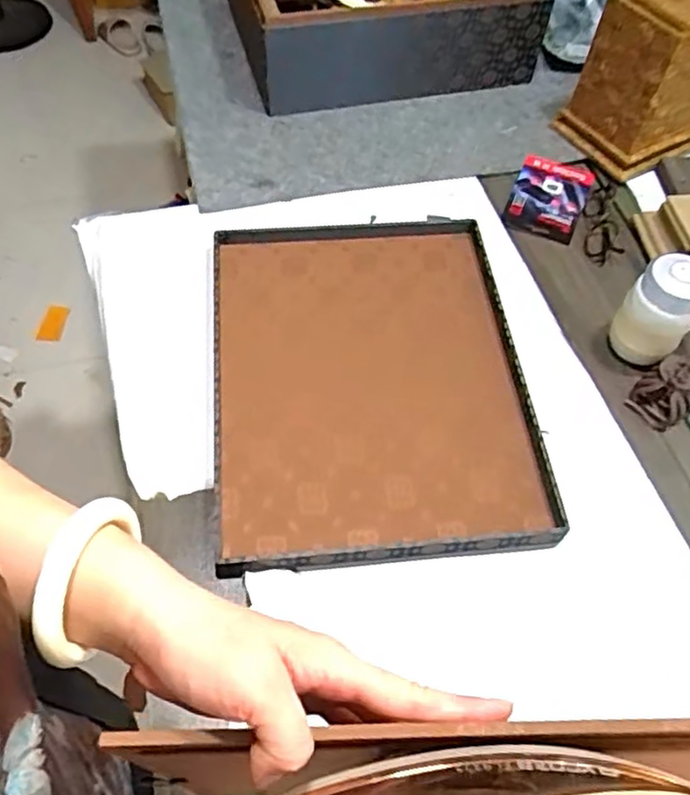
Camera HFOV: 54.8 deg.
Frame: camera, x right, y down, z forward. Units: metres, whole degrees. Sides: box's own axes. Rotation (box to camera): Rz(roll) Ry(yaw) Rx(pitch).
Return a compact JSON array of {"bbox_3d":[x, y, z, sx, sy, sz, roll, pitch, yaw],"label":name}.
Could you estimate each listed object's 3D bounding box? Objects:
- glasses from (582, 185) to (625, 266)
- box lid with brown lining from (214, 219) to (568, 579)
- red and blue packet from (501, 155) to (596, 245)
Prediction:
[{"bbox_3d":[0.358,-0.250,0.925,0.046,0.030,0.137,8,57,3],"label":"glasses"},{"bbox_3d":[0.026,-0.031,0.773,0.346,0.029,0.453,-4,57,-5],"label":"box lid with brown lining"},{"bbox_3d":[0.292,-0.286,0.963,0.103,0.013,0.160,22,59,12],"label":"red and blue packet"}]

